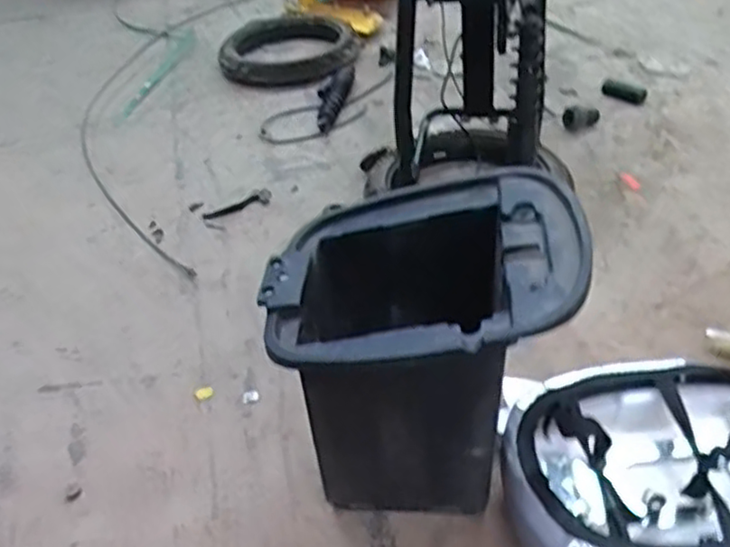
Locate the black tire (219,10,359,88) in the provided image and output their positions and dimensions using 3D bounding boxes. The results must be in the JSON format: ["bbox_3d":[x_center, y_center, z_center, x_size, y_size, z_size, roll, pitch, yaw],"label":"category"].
[{"bbox_3d":[-0.194,-0.580,1.809,0.352,0.057,0.374,-12,40,-5],"label":"black tire"}]

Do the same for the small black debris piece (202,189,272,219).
[{"bbox_3d":[-0.238,-0.128,1.320,0.131,0.014,0.036,-22,42,-16],"label":"small black debris piece"}]

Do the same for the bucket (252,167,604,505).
[{"bbox_3d":[0.069,0.097,0.769,0.288,0.349,0.244,4,42,13],"label":"bucket"}]

